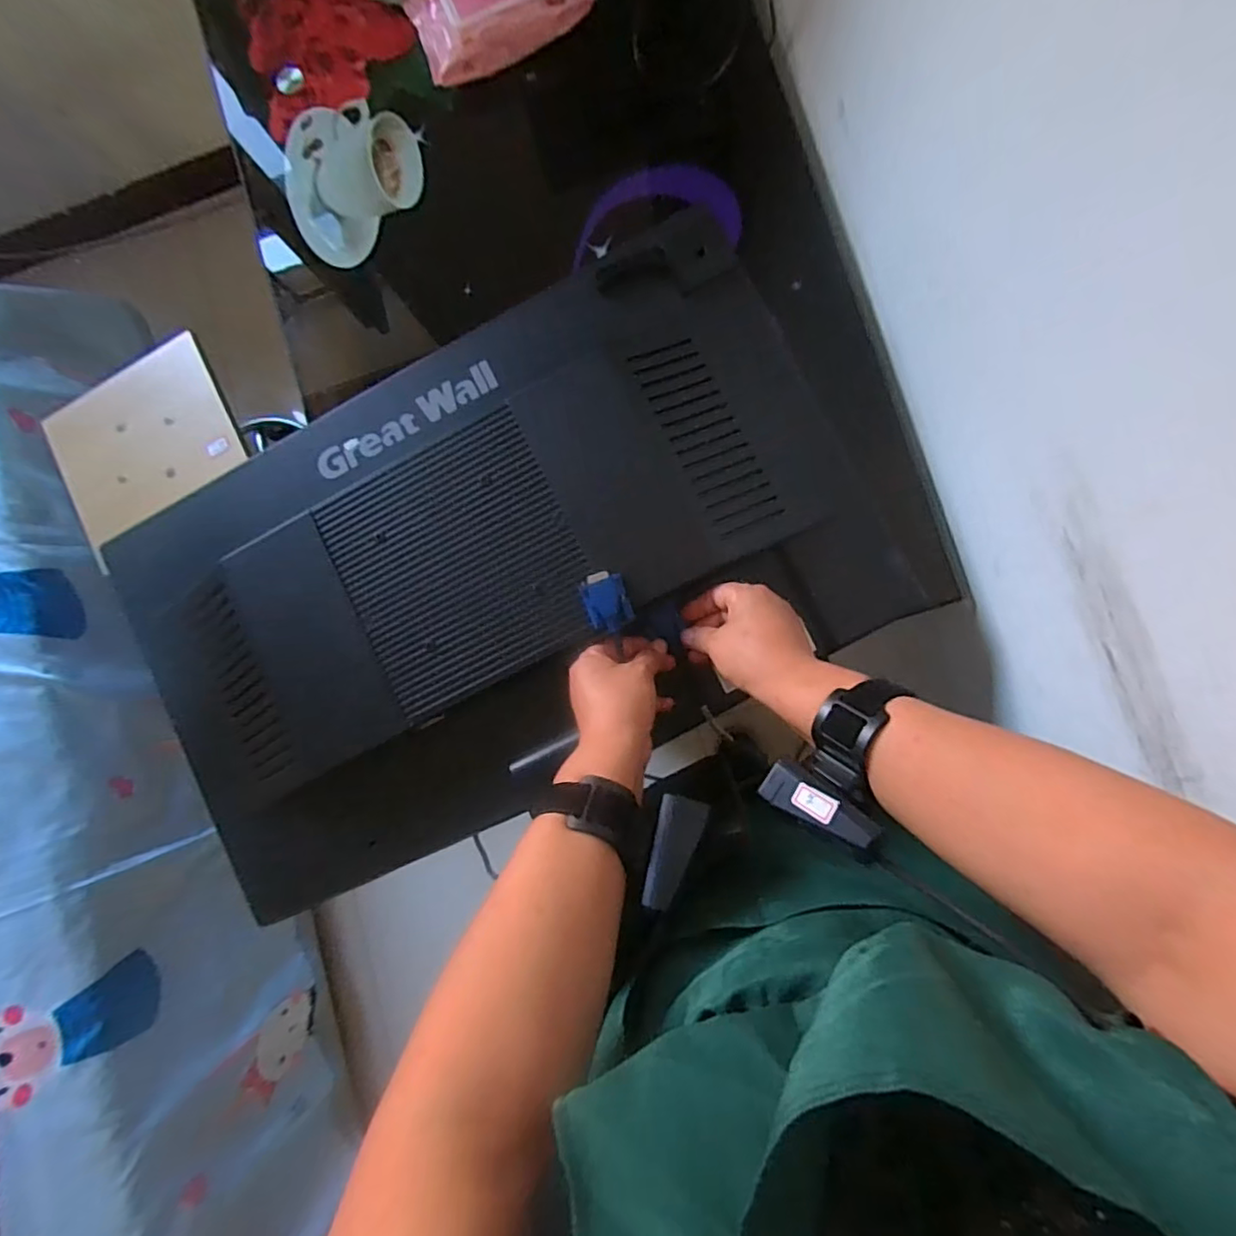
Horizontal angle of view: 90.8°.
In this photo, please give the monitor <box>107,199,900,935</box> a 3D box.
[{"bbox_3d":[-0.111,-0.041,0.538,0.643,0.101,0.378,-28,84,4],"label":"monitor"}]

